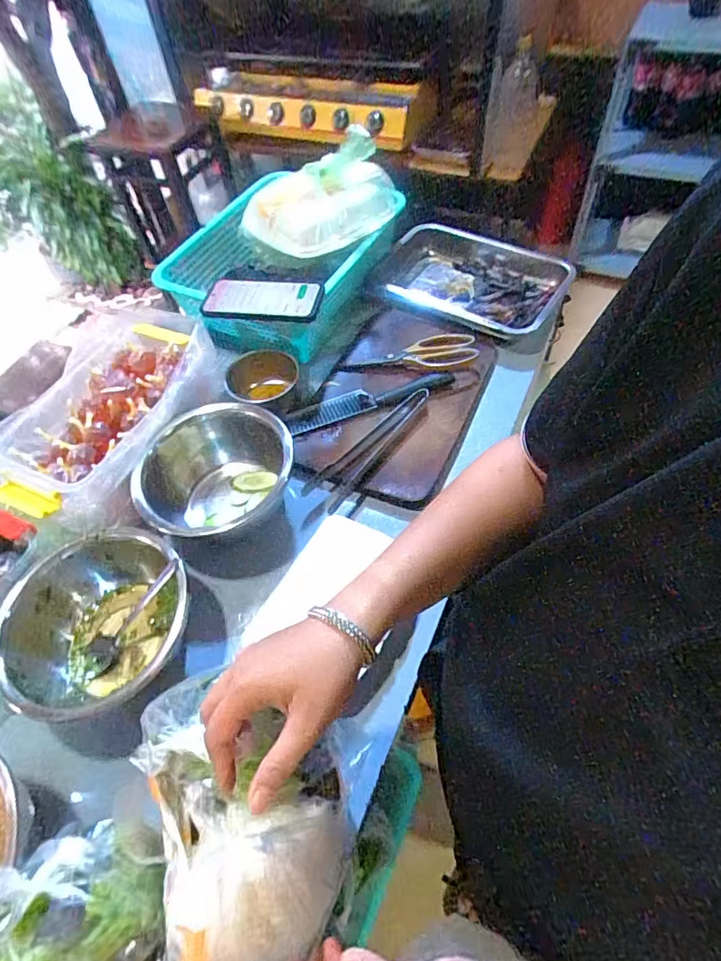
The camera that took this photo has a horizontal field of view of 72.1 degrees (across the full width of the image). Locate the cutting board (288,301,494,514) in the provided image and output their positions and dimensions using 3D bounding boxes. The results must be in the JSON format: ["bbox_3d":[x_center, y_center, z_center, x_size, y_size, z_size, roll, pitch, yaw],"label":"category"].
[{"bbox_3d":[0.039,-0.120,0.722,0.235,0.029,0.360,20,59,17],"label":"cutting board"}]

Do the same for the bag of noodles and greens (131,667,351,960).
[{"bbox_3d":[-0.085,0.232,0.362,0.134,0.079,0.200,-18,56,-8],"label":"bag of noodles and greens"}]

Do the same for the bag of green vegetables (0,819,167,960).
[{"bbox_3d":[-0.208,0.303,0.340,0.125,0.084,0.097,-21,56,-10],"label":"bag of green vegetables"}]

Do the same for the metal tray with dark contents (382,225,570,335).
[{"bbox_3d":[0.193,-0.356,0.875,0.322,0.065,0.234,18,59,16],"label":"metal tray with dark contents"}]

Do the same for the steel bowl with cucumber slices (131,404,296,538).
[{"bbox_3d":[-0.175,-0.008,0.616,0.152,0.103,0.189,13,57,13],"label":"steel bowl with cucumber slices"}]

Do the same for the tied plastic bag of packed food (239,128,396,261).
[{"bbox_3d":[-0.067,-0.450,0.778,0.233,0.107,0.161,0,55,4],"label":"tied plastic bag of packed food"}]

